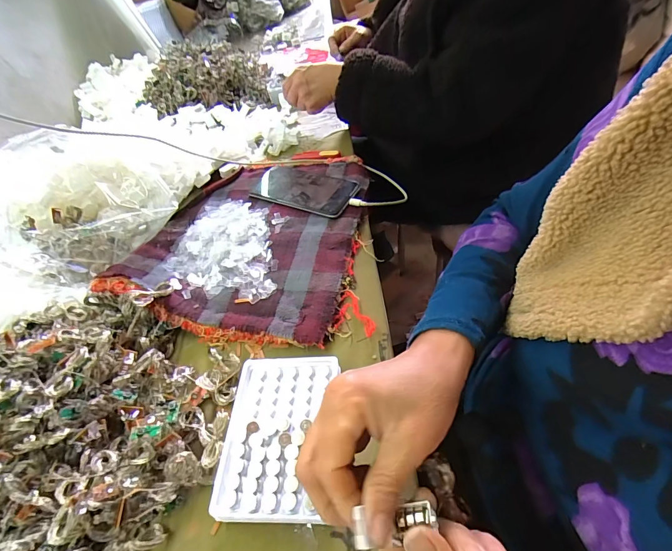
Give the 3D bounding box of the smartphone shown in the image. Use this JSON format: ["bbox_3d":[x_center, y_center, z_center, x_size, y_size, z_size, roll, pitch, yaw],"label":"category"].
[{"bbox_3d":[-0.054,-0.132,0.541,0.176,0.009,0.081,21,60,28],"label":"smartphone"}]

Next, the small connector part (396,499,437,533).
[{"bbox_3d":[0.044,0.134,0.202,0.021,0.012,0.013,-5,48,-1],"label":"small connector part"}]

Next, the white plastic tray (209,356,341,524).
[{"bbox_3d":[-0.050,0.134,0.313,0.091,0.021,0.131,-5,48,9],"label":"white plastic tray"}]

